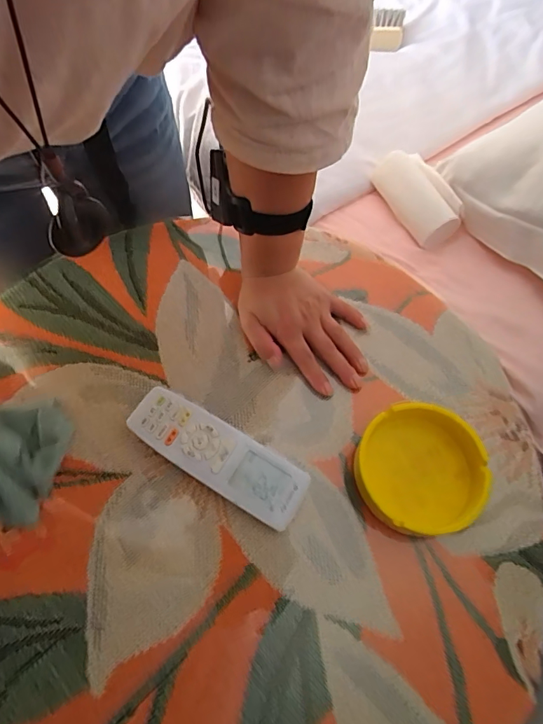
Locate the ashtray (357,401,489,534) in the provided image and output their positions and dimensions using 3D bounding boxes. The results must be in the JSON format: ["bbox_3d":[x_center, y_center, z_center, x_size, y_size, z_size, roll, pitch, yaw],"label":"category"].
[{"bbox_3d":[0.123,0.089,0.374,0.101,0.031,0.099,2,62,-1],"label":"ashtray"}]

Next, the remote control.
[{"bbox_3d":[-0.046,0.079,0.378,0.158,0.027,0.049,29,65,13],"label":"remote control"}]

